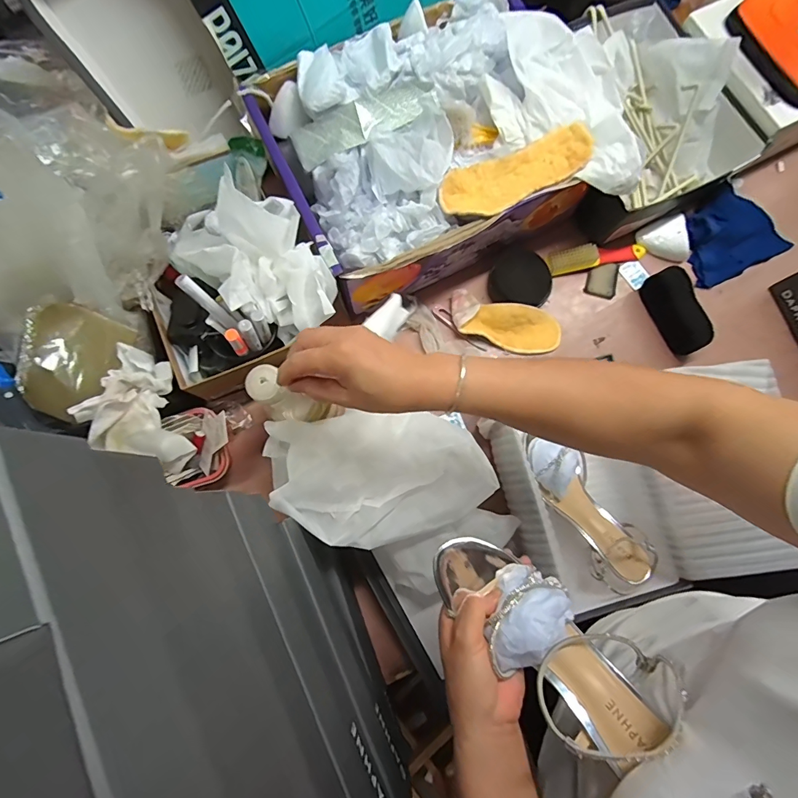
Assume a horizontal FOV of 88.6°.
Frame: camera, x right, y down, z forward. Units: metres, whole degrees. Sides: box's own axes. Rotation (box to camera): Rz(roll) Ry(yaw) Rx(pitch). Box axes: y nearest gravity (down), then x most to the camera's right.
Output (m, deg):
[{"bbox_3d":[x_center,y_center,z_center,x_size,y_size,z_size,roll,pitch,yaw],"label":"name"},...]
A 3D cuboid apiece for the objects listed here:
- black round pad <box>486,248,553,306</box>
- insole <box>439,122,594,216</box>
[{"bbox_3d":[0.184,-0.183,0.622,0.090,0.025,0.079,3,98,2],"label":"black round pad"},{"bbox_3d":[0.146,-0.279,0.512,0.199,0.027,0.069,-19,81,-4],"label":"insole"}]

